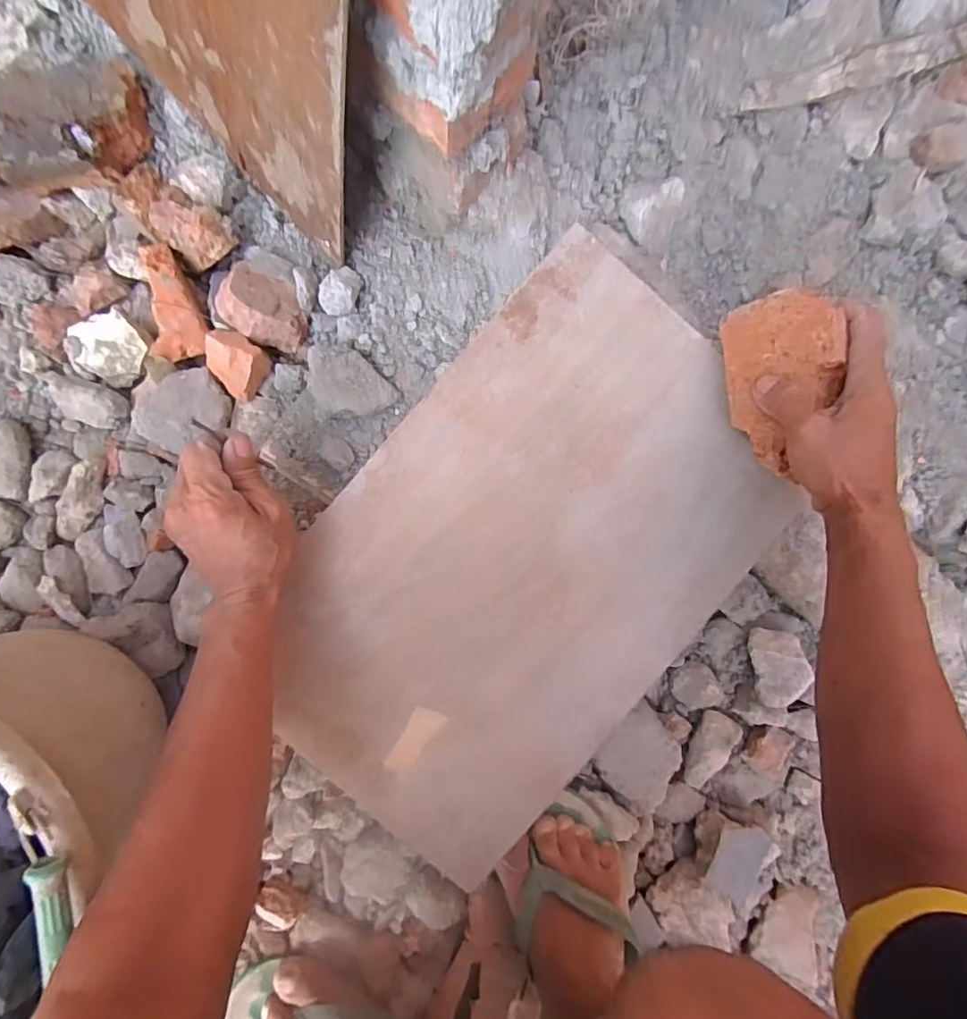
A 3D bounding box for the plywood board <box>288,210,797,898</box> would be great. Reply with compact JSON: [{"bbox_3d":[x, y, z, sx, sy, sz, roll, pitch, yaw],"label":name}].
[{"bbox_3d":[0.036,0.043,0.442,0.295,0.017,0.472,40,90,-3],"label":"plywood board"}]

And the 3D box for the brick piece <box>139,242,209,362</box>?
[{"bbox_3d":[-0.269,-0.179,0.461,0.048,0.040,0.096,-6,105,-2],"label":"brick piece"}]

